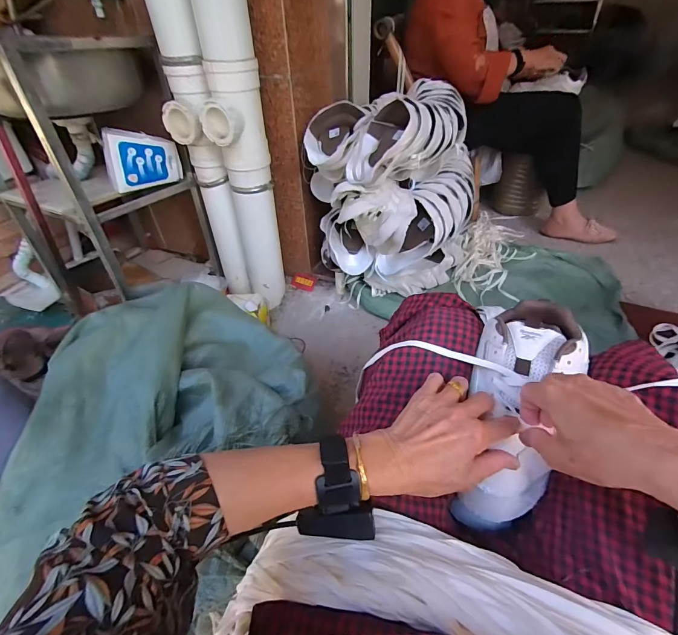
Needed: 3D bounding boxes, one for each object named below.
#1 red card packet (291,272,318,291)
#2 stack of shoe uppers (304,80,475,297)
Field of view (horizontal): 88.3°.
[{"bbox_3d":[-0.118,-0.120,1.176,0.085,0.009,0.053,19,73,18],"label":"red card packet"},{"bbox_3d":[0.156,-0.335,0.972,0.403,0.440,0.405,27,50,28],"label":"stack of shoe uppers"}]

